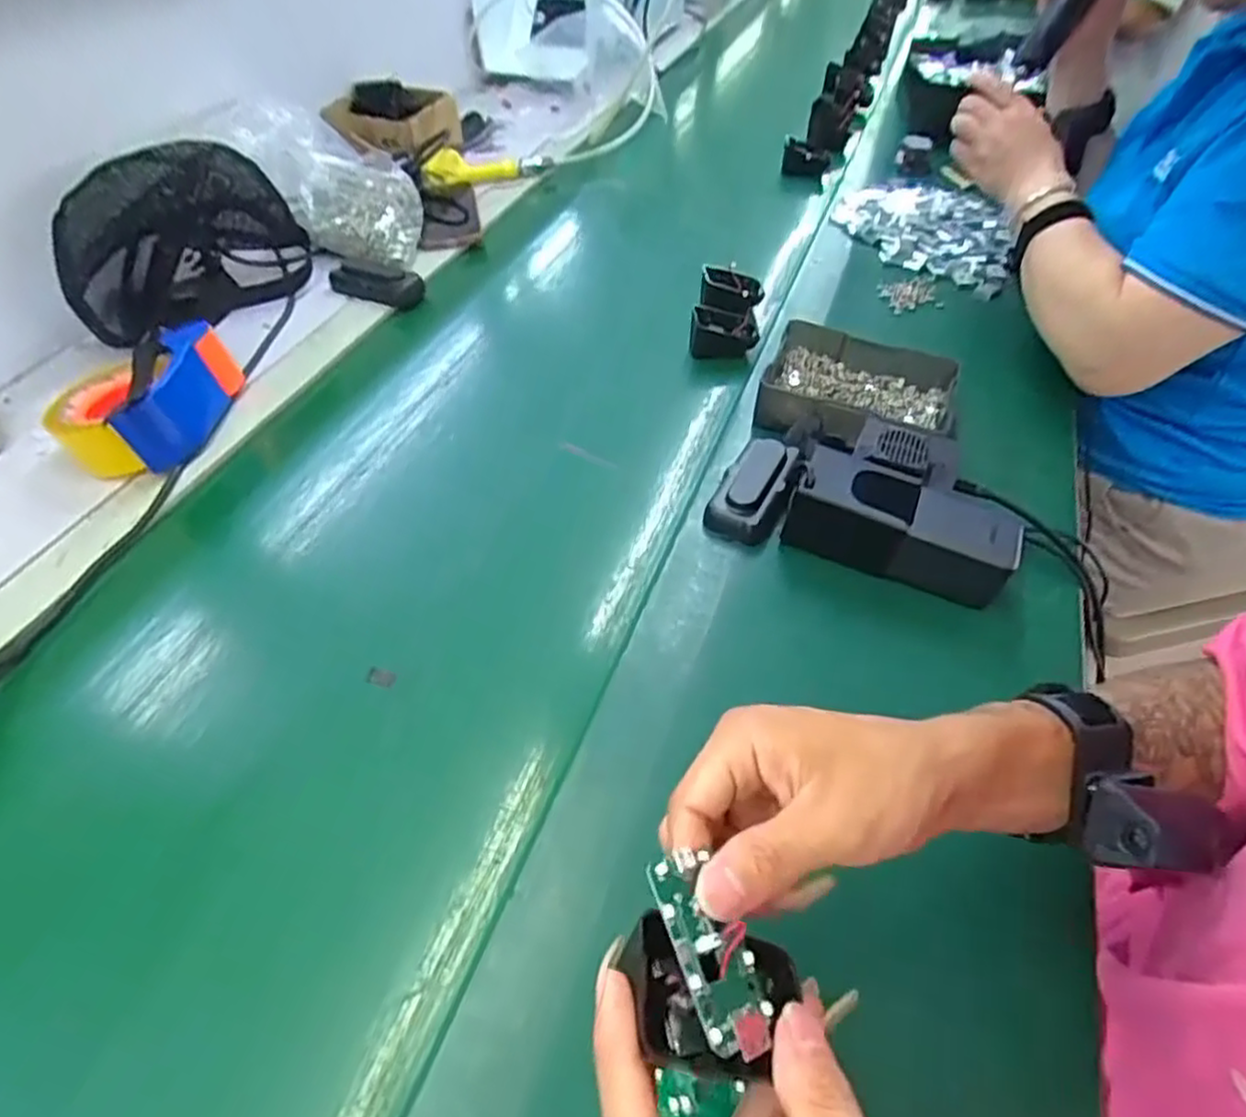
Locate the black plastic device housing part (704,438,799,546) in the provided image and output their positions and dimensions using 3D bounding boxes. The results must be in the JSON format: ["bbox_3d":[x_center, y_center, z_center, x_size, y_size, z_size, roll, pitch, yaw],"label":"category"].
[{"bbox_3d":[0.107,-0.057,0.572,0.056,0.032,0.100,18,52,14],"label":"black plastic device housing part"}]

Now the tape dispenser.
[{"bbox_3d":[-0.423,-0.133,0.626,0.096,0.076,0.146,11,51,8],"label":"tape dispenser"}]

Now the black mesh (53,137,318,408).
[{"bbox_3d":[-0.454,-0.332,0.744,0.165,0.153,0.216,4,50,3],"label":"black mesh"}]

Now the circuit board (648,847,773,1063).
[{"bbox_3d":[0.031,0.131,0.241,0.030,0.011,0.063,0,55,-40],"label":"circuit board"}]

